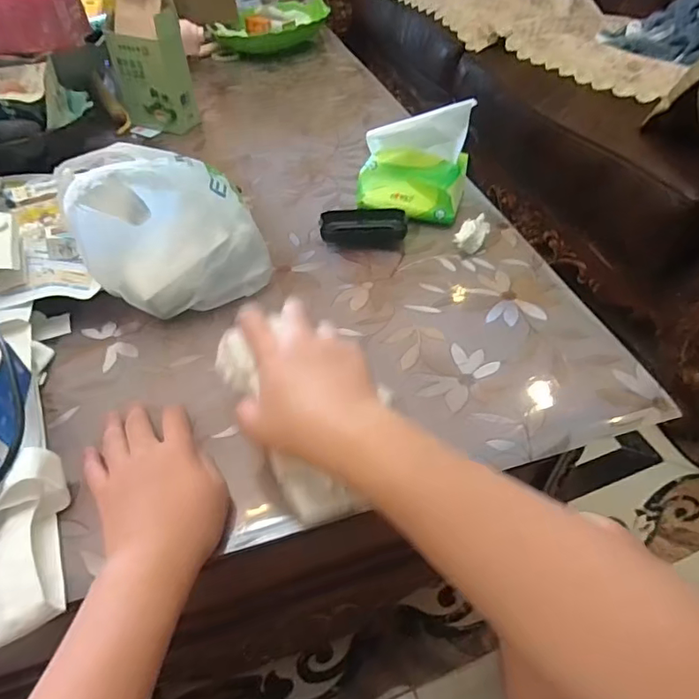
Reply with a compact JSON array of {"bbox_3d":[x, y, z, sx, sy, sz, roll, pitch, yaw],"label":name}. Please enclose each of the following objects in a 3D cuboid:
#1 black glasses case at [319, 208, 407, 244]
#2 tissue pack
[{"bbox_3d":[0.018,-0.163,0.671,0.109,0.021,0.060,-1,48,0],"label":"black glasses case"},{"bbox_3d":[0.085,-0.243,0.669,0.133,0.131,0.082,9,49,9],"label":"tissue pack"}]

